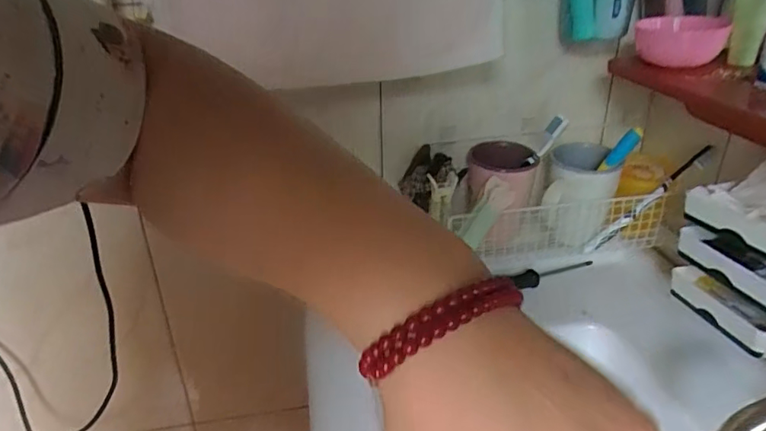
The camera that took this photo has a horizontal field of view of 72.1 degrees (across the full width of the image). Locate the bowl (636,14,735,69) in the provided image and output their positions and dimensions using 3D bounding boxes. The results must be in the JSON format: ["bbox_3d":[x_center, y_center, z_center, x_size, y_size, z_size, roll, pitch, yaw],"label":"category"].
[{"bbox_3d":[0.285,-0.169,0.505,0.075,0.038,0.068,14,31,26],"label":"bowl"}]

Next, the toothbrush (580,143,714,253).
[{"bbox_3d":[0.297,-0.015,0.593,0.170,0.022,0.016,-43,25,14],"label":"toothbrush"}]

